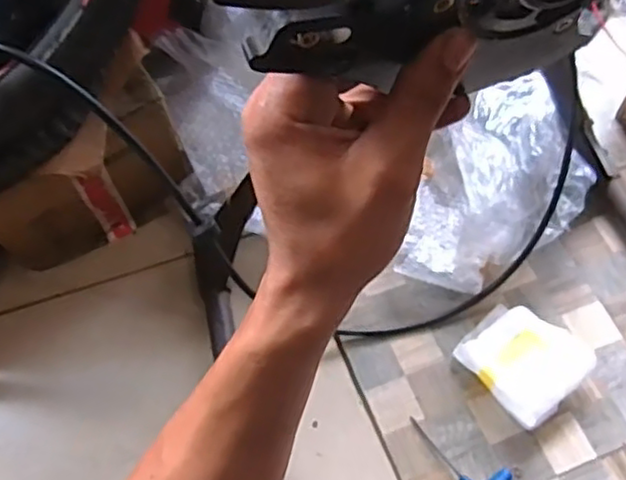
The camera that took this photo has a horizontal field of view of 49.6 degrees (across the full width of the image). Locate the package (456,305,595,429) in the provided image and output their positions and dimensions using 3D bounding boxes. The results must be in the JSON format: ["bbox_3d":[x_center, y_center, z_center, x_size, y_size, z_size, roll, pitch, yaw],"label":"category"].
[{"bbox_3d":[0.294,0.167,0.949,0.148,0.068,0.150,-38,68,-21],"label":"package"}]

